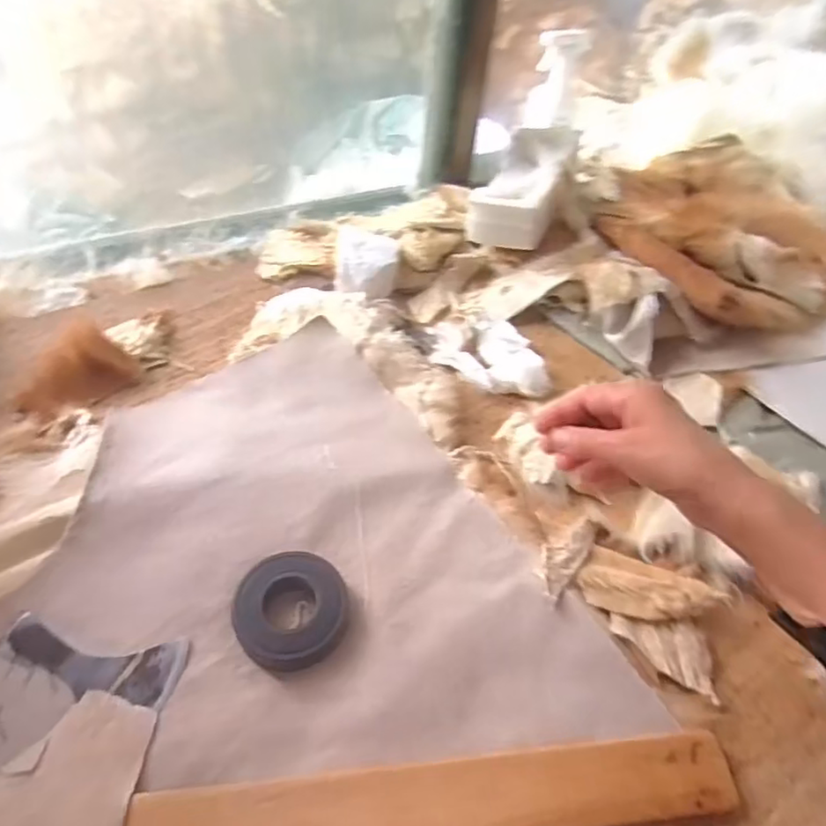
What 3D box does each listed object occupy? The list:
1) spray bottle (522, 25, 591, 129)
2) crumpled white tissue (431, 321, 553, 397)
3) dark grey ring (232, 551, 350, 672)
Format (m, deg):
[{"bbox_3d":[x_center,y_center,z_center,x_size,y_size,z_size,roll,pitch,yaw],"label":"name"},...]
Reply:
[{"bbox_3d":[0.234,-0.530,0.969,0.078,0.167,0.049,10,49,2],"label":"spray bottle"},{"bbox_3d":[0.087,-0.063,0.683,0.110,0.019,0.119,-14,51,-19],"label":"crumpled white tissue"},{"bbox_3d":[-0.094,0.150,0.472,0.085,0.020,0.084,4,48,-4],"label":"dark grey ring"}]

